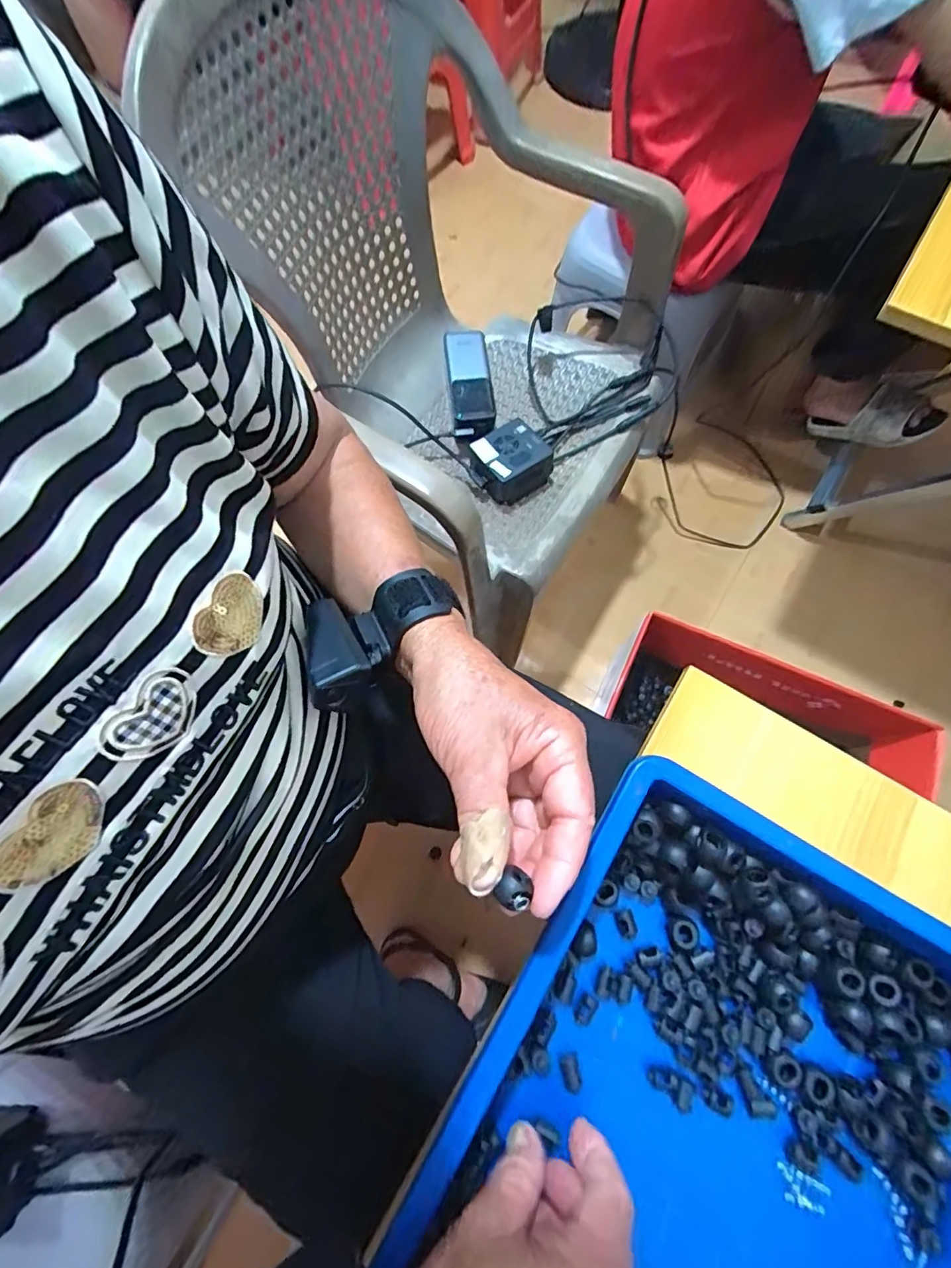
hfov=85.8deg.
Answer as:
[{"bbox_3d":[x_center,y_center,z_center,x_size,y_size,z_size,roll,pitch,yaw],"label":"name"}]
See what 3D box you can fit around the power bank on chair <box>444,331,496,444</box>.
[{"bbox_3d":[-0.006,-0.316,0.655,0.054,0.034,0.148,-6,71,0],"label":"power bank on chair"}]

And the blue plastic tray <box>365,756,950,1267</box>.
[{"bbox_3d":[0.100,0.279,0.237,0.236,0.063,0.360,31,75,12],"label":"blue plastic tray"}]

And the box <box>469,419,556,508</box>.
[{"bbox_3d":[0.042,-0.211,0.619,0.077,0.038,0.084,-36,74,-10],"label":"box"}]

